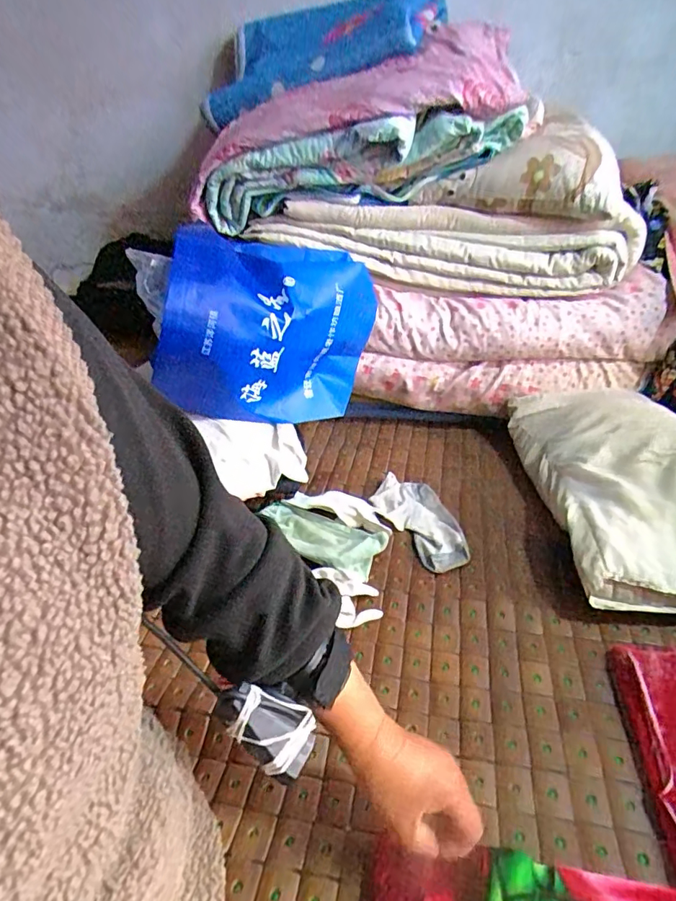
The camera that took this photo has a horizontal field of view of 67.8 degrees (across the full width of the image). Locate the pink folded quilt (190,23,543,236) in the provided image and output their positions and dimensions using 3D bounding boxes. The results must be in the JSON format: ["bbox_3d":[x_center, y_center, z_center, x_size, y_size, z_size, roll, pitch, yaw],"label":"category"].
[{"bbox_3d":[0.024,-0.513,0.833,0.545,0.190,0.228,-9,34,13],"label":"pink folded quilt"}]

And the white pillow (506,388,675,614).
[{"bbox_3d":[0.403,0.046,0.705,0.238,0.100,0.412,-1,35,3],"label":"white pillow"}]

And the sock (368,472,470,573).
[{"bbox_3d":[0.125,0.102,0.750,0.094,0.019,0.197,-15,37,-17],"label":"sock"}]

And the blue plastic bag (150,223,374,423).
[{"bbox_3d":[-0.099,-0.180,0.772,0.194,0.250,0.300,15,39,24],"label":"blue plastic bag"}]

